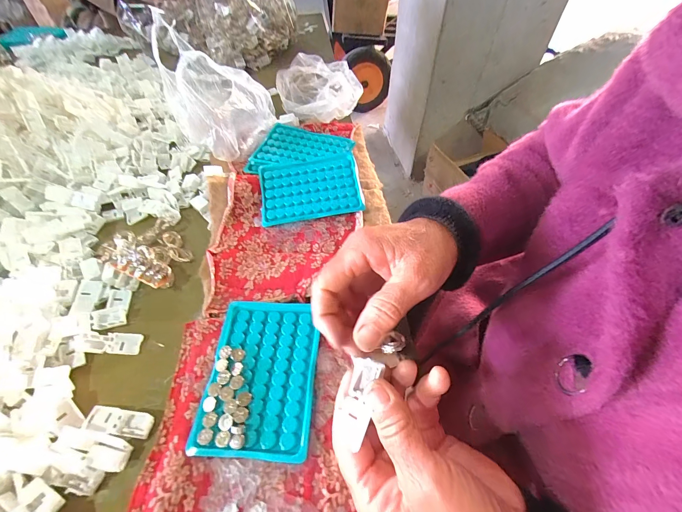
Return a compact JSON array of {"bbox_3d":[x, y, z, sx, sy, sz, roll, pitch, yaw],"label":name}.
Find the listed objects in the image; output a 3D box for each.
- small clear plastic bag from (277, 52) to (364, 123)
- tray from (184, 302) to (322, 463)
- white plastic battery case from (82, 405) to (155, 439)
[{"bbox_3d":[-0.042,-0.302,0.553,0.132,0.047,0.191,-12,54,-8],"label":"small clear plastic bag"},{"bbox_3d":[-0.070,0.101,0.273,0.093,0.008,0.131,2,53,3],"label":"tray"},{"bbox_3d":[-0.189,0.139,0.258,0.056,0.007,0.019,5,53,5],"label":"white plastic battery case"}]

